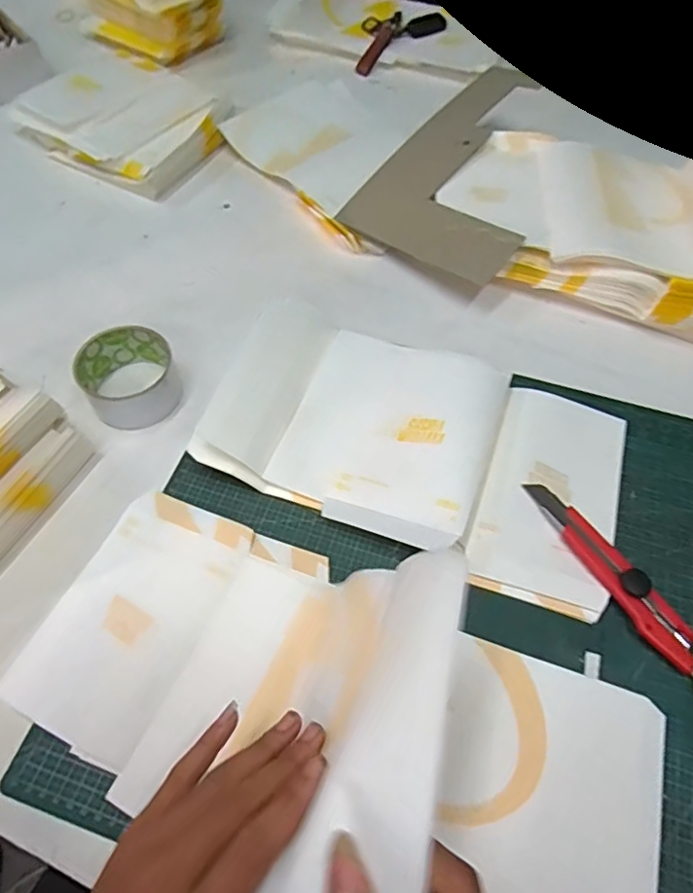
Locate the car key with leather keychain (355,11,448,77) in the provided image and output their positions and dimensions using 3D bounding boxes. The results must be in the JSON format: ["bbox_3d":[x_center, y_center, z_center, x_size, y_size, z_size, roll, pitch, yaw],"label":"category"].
[{"bbox_3d":[0.071,-0.637,0.888,0.191,0.028,0.081,-37,66,-21],"label":"car key with leather keychain"}]

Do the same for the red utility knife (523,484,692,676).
[{"bbox_3d":[0.200,0.093,0.435,0.034,0.018,0.164,-29,62,-19],"label":"red utility knife"}]

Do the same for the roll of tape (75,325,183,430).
[{"bbox_3d":[-0.192,-0.061,0.512,0.079,0.047,0.076,1,57,-1],"label":"roll of tape"}]

